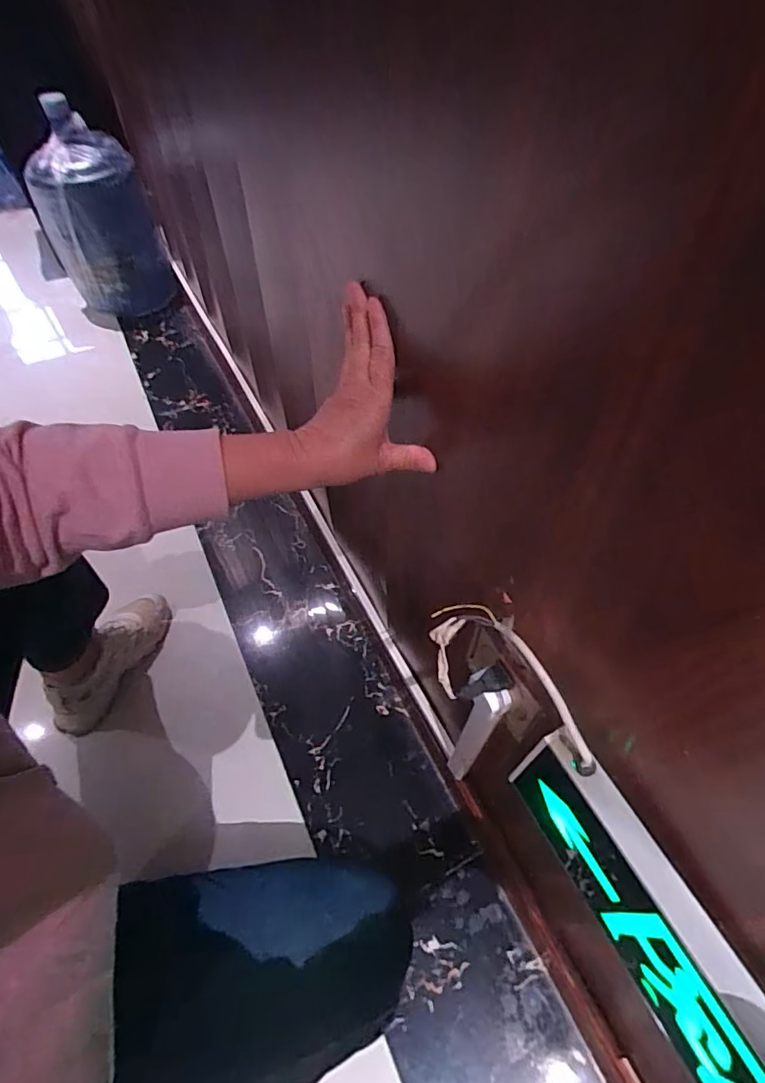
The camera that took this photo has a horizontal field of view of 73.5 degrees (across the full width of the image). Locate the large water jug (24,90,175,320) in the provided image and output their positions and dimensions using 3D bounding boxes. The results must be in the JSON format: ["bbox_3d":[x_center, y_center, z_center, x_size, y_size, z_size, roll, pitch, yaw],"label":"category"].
[{"bbox_3d":[-0.734,-0.820,1.335,0.272,0.399,0.283,-19,56,-13],"label":"large water jug"}]

